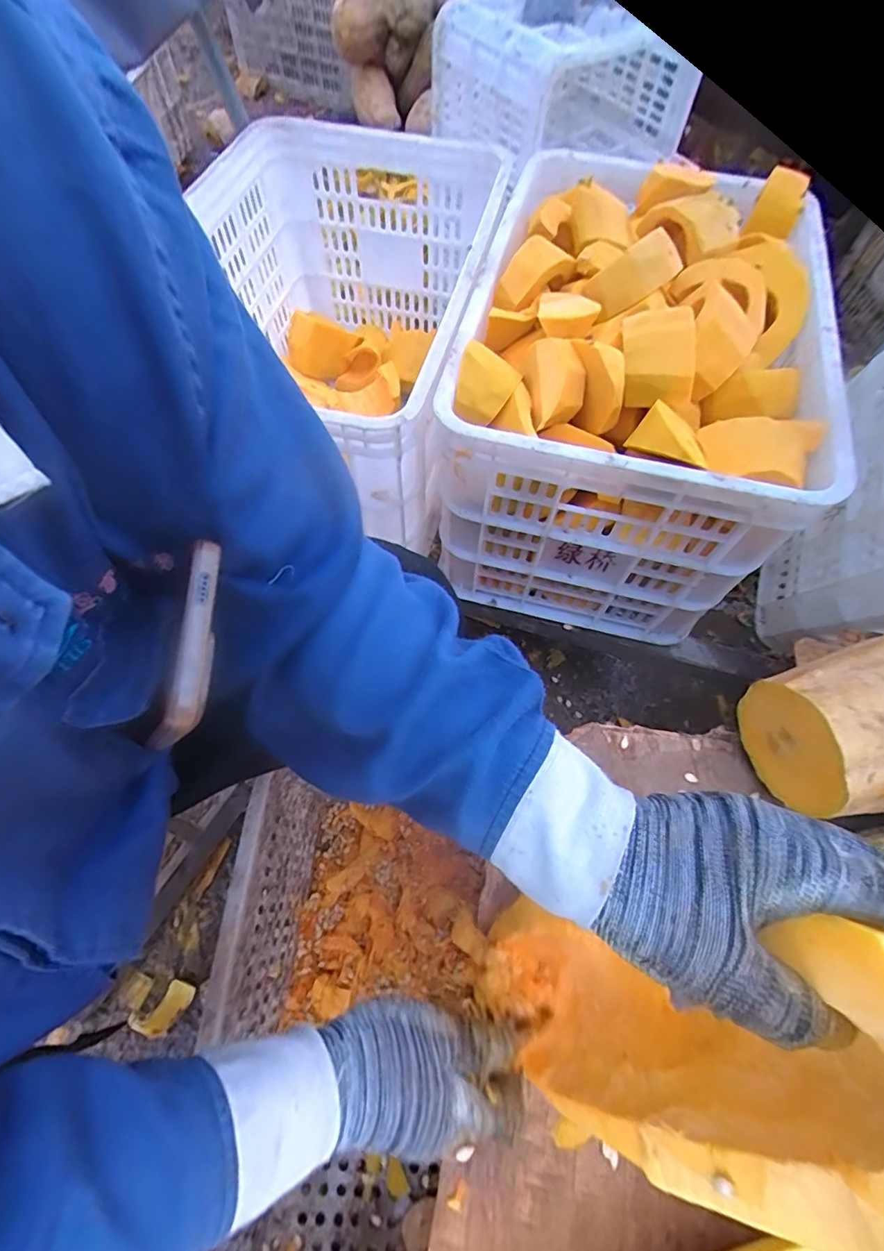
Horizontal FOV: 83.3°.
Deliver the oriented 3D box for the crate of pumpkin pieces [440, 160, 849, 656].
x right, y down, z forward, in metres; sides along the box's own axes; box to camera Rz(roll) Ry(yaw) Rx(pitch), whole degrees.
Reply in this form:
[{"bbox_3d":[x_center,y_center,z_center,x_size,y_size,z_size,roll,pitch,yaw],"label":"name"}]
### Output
[{"bbox_3d":[0.195,-0.238,0.582,0.342,0.304,0.379,13,64,6],"label":"crate of pumpkin pieces"}]

